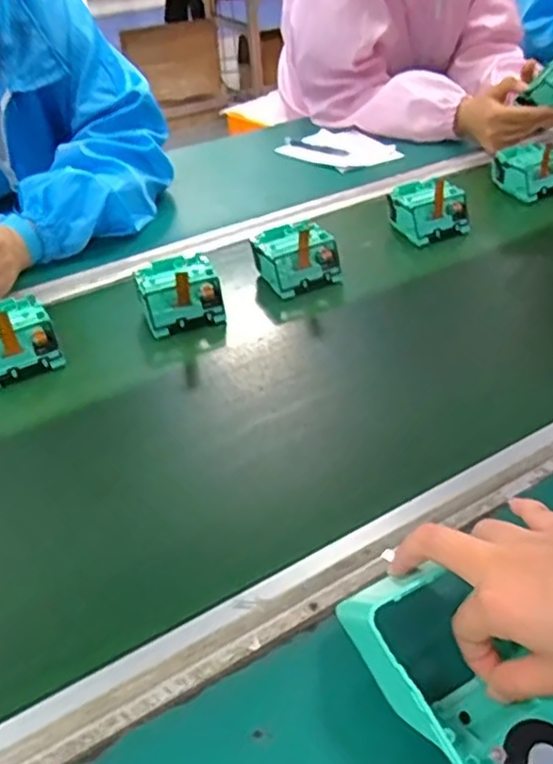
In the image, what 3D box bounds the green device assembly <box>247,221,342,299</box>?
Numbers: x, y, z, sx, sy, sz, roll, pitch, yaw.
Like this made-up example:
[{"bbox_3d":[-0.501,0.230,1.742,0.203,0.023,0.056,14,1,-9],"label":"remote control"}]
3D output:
[{"bbox_3d":[0.019,-0.128,0.698,0.081,0.058,0.070,-15,40,-14],"label":"green device assembly"}]

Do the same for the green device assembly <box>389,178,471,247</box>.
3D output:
[{"bbox_3d":[0.175,-0.200,0.760,0.086,0.056,0.067,-13,39,-11],"label":"green device assembly"}]

